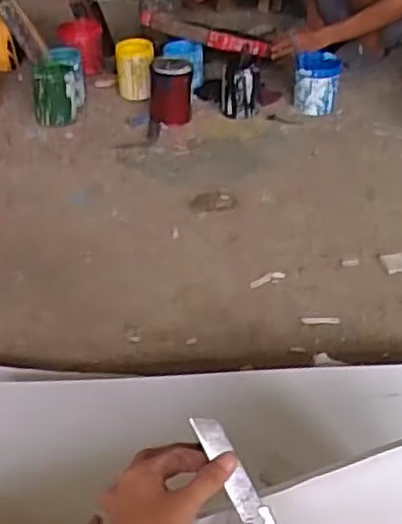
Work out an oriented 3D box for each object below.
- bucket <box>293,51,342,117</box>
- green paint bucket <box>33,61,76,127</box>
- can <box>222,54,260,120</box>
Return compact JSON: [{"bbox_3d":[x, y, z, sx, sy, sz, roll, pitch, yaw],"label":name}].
[{"bbox_3d":[0.292,-0.450,1.775,0.113,0.119,0.112,6,38,7],"label":"bucket"},{"bbox_3d":[-0.360,-0.417,1.733,0.103,0.126,0.103,-7,39,-9],"label":"green paint bucket"},{"bbox_3d":[0.100,-0.434,1.753,0.095,0.130,0.089,3,38,4],"label":"can"}]

